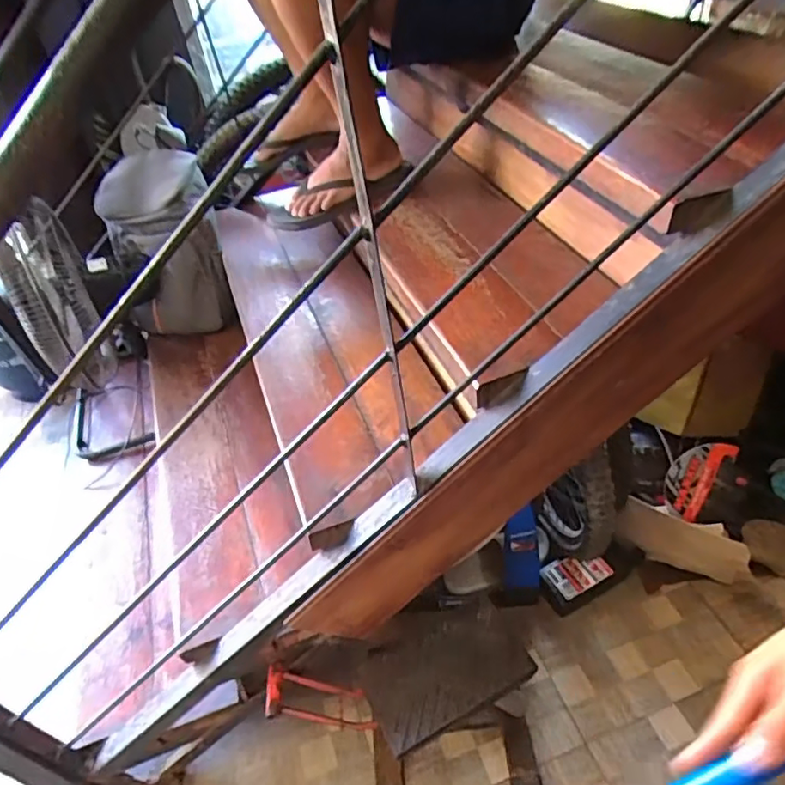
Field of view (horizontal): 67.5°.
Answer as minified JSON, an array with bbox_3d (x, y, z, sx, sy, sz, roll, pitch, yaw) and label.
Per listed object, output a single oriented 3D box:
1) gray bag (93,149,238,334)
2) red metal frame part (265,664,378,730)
[{"bbox_3d":[-0.586,-0.379,1.523,0.283,0.379,0.331,-14,44,-6],"label":"gray bag"},{"bbox_3d":[-0.133,0.558,1.066,0.048,0.251,0.081,-39,38,22],"label":"red metal frame part"}]

